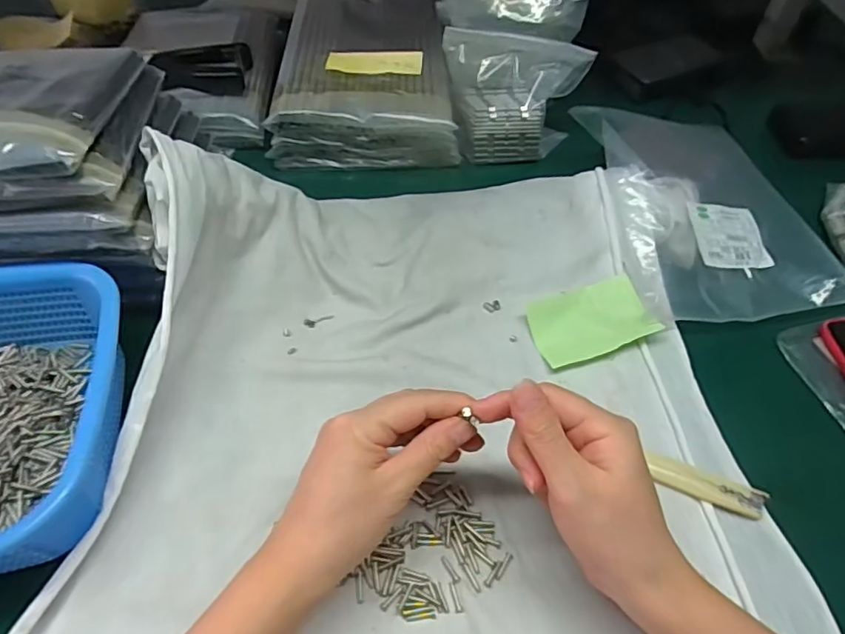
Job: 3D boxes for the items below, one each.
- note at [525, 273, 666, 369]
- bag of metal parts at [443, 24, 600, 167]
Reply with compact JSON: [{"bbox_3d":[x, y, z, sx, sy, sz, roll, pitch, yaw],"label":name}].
[{"bbox_3d":[0.133,0.000,0.436,0.093,0.008,0.065,-13,55,-11],"label":"note"},{"bbox_3d":[0.094,-0.221,0.557,0.143,0.112,0.067,-3,53,-4],"label":"bag of metal parts"}]

